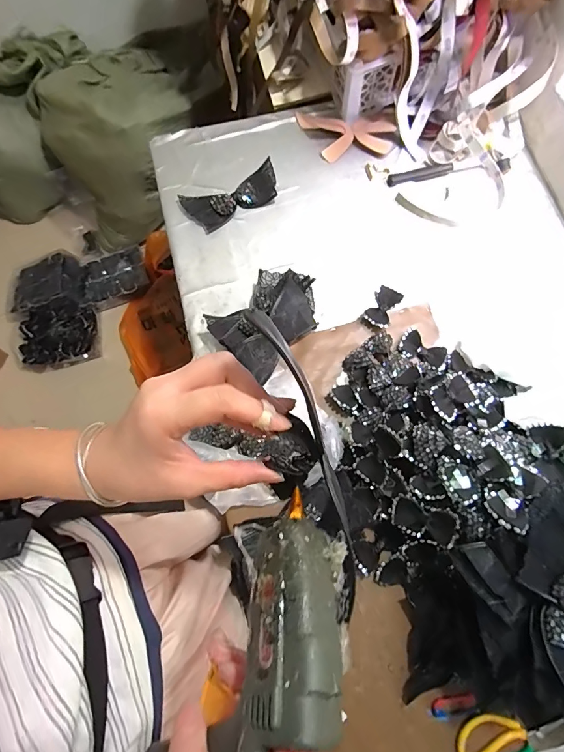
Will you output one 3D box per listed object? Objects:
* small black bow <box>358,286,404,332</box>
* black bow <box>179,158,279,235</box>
[{"bbox_3d":[0.188,-0.126,0.722,0.050,0.018,0.087,31,77,8],"label":"small black bow"},{"bbox_3d":[-0.099,-0.369,0.783,0.199,0.021,0.089,-29,77,-7],"label":"black bow"}]

